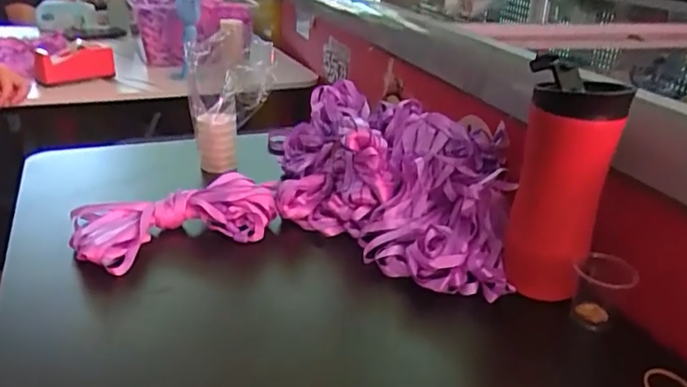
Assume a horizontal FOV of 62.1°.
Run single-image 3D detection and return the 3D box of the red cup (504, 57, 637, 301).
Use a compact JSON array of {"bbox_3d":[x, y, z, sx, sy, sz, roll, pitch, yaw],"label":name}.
[{"bbox_3d":[0.186,-0.008,0.500,0.078,0.195,0.072,15,28,22],"label":"red cup"}]

